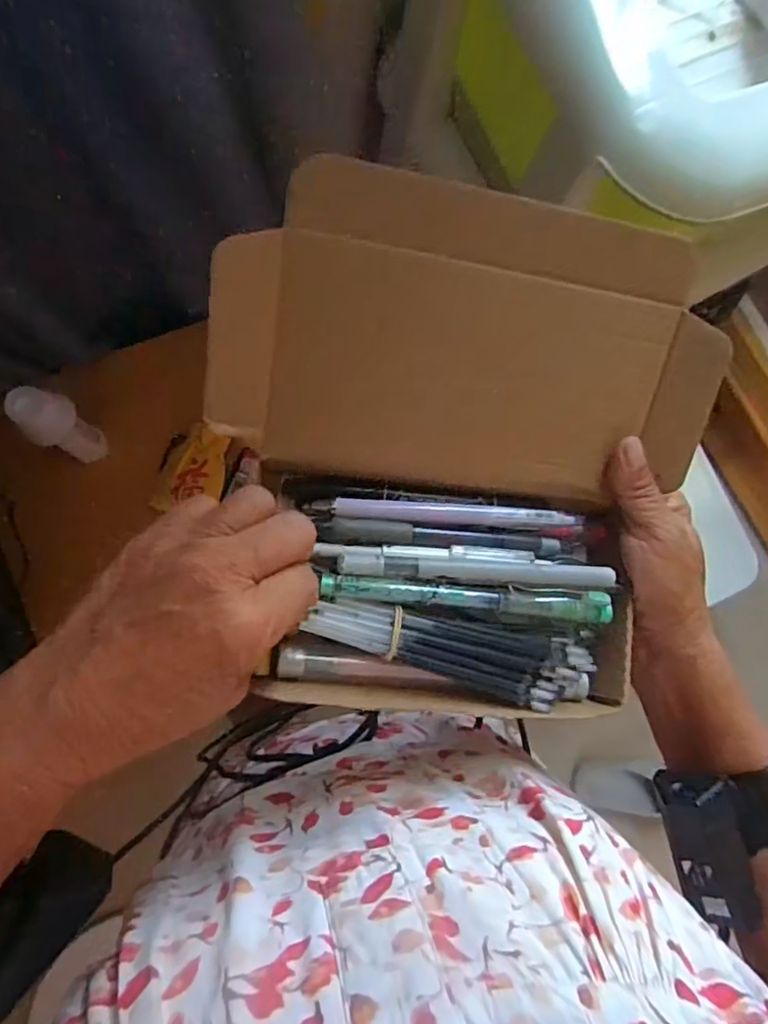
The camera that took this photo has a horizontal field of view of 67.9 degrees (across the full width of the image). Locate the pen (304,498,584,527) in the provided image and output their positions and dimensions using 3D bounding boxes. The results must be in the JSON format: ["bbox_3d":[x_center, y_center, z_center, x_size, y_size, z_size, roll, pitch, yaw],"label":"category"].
[{"bbox_3d":[0.032,0.001,0.289,0.138,0.011,0.010,3,81,-6],"label":"pen"}]

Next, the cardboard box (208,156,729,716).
[{"bbox_3d":[0.039,-0.024,0.267,0.226,0.083,0.233,8,80,-1],"label":"cardboard box"}]

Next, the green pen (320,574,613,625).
[{"bbox_3d":[0.042,0.044,0.279,0.141,0.019,0.016,4,81,-1],"label":"green pen"}]

